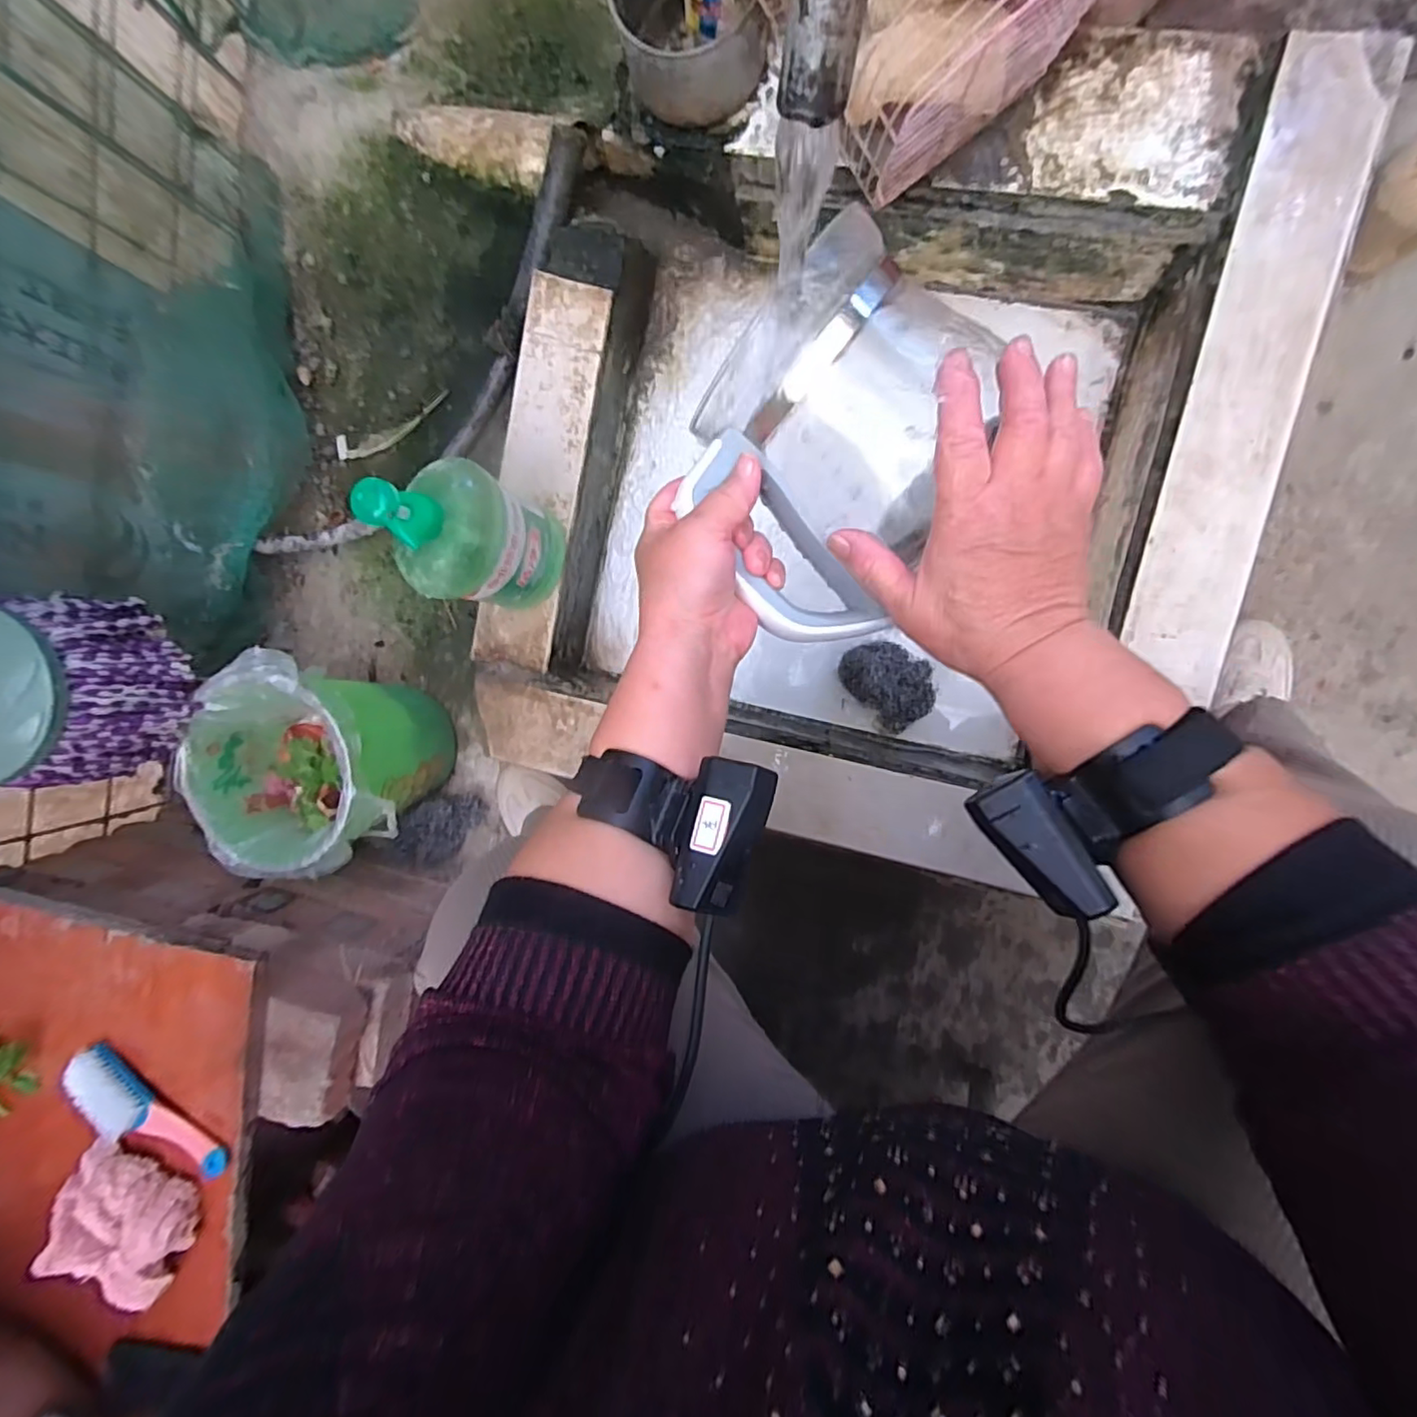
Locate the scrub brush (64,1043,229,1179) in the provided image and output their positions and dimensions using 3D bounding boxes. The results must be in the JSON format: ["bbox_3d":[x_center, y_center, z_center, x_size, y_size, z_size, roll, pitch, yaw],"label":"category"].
[{"bbox_3d":[-0.486,0.354,0.526,0.153,0.027,0.039,40,100,2],"label":"scrub brush"}]

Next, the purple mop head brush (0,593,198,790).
[{"bbox_3d":[-0.645,-0.008,0.539,0.180,0.226,0.175,-5,96,8],"label":"purple mop head brush"}]

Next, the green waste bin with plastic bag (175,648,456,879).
[{"bbox_3d":[-0.444,0.058,0.736,0.216,0.230,0.206,1,97,8],"label":"green waste bin with plastic bag"}]

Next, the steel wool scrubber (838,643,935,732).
[{"bbox_3d":[0.210,-0.029,0.705,0.080,0.069,0.110,-39,90,10],"label":"steel wool scrubber"}]

